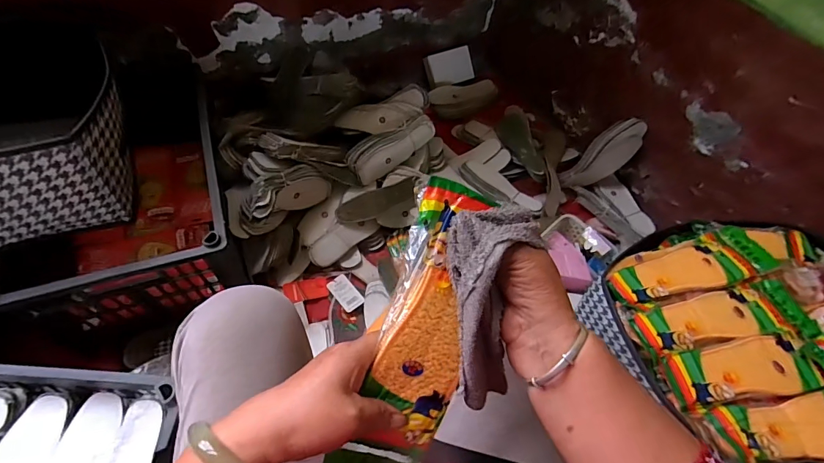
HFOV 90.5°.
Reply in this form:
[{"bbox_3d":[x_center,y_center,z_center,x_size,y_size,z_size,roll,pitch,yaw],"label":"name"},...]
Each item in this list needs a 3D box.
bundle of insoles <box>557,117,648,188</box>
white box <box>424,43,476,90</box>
[{"bbox_3d":[0.488,-0.191,1.045,0.062,0.233,0.082,8,46,-48],"label":"bundle of insoles"},{"bbox_3d":[0.126,-0.526,1.303,0.175,0.024,0.104,-26,105,-24],"label":"white box"}]

